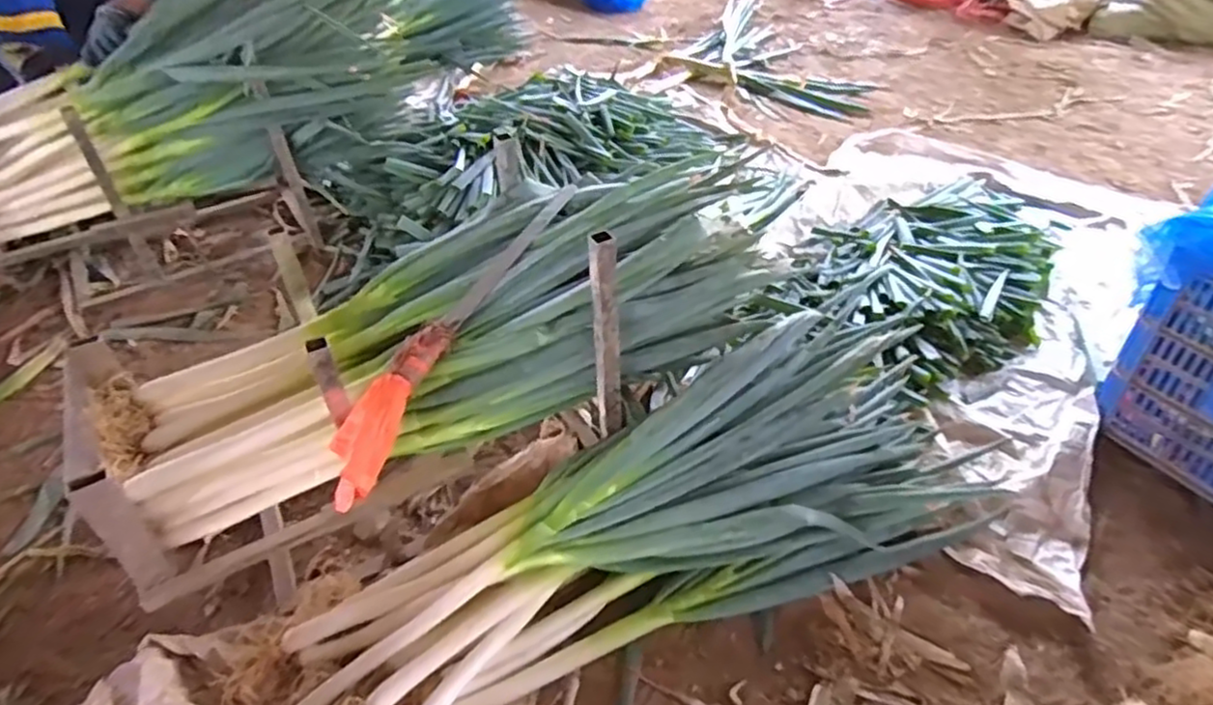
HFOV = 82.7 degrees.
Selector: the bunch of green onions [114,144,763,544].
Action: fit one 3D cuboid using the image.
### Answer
[{"bbox_3d":[-0.205,-0.034,0.973,0.878,0.205,0.330,-25,47,-23],"label":"bunch of green onions"}]

